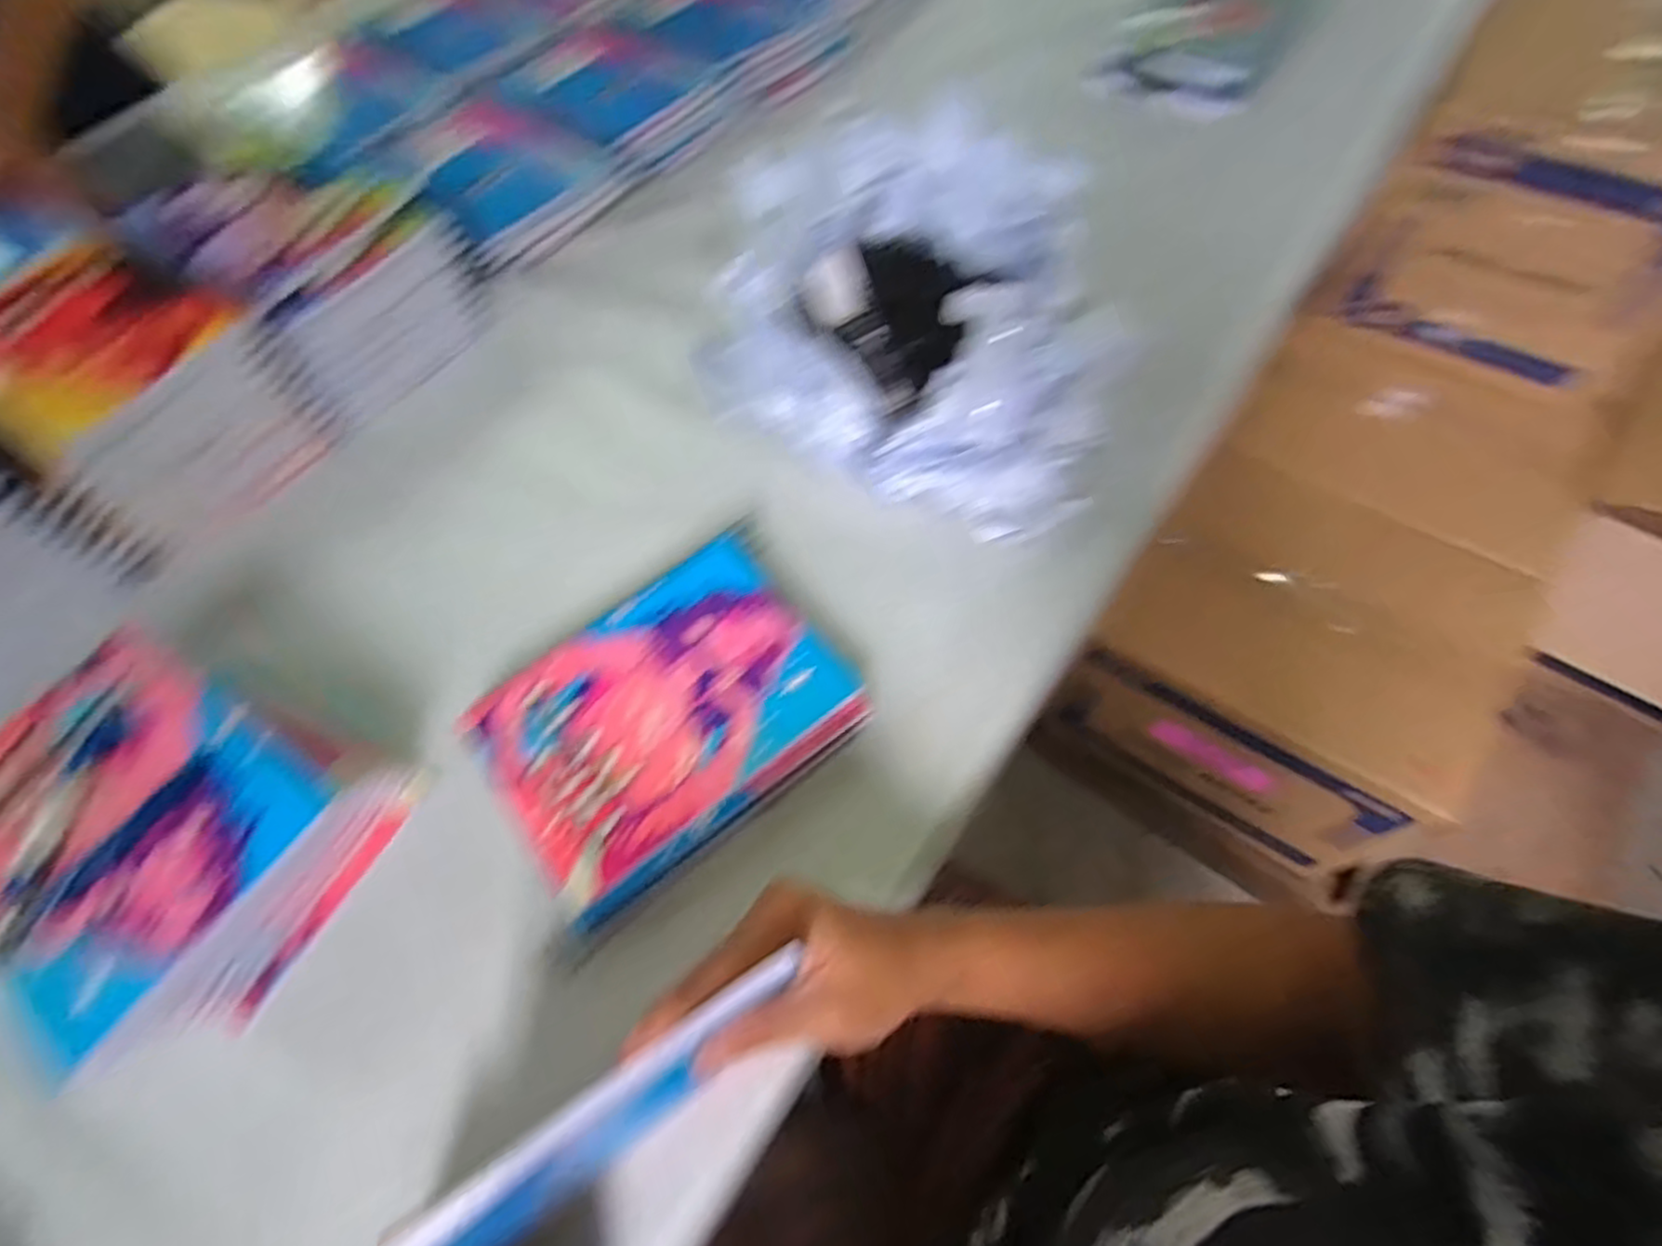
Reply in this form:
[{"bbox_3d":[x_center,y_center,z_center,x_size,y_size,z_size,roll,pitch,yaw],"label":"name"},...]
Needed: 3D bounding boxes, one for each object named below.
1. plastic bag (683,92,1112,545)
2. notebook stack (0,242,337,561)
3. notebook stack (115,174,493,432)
[{"bbox_3d":[0.053,-0.233,0.550,0.289,0.109,0.357,-1,63,3],"label":"plastic bag"},{"bbox_3d":[-0.524,-0.166,0.557,0.189,0.108,0.165,28,68,17],"label":"notebook stack"},{"bbox_3d":[-0.431,-0.290,0.616,0.217,0.104,0.169,30,69,18],"label":"notebook stack"}]

